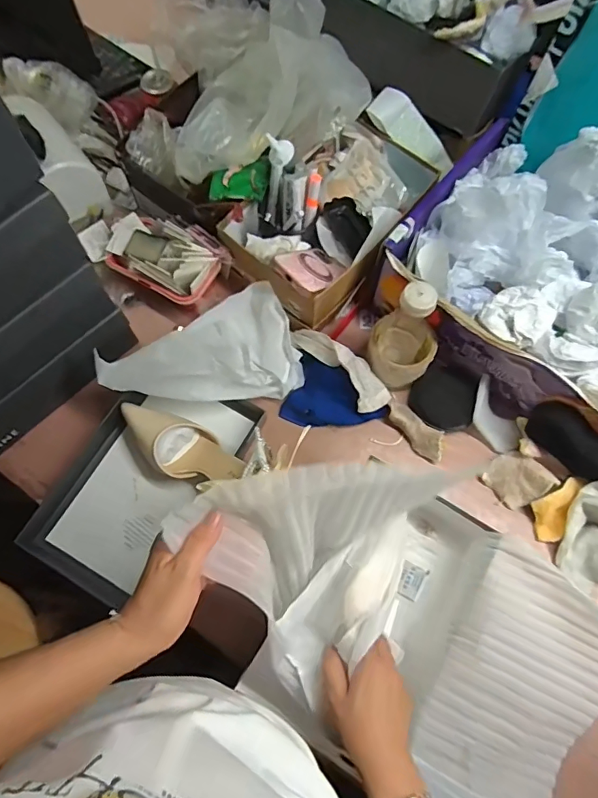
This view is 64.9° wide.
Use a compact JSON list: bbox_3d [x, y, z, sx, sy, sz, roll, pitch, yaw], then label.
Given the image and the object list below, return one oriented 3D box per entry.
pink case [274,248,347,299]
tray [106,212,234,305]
[{"bbox_3d":[0.020,-0.182,0.660,0.070,0.014,0.146,40,34,5],"label":"pink case"},{"bbox_3d":[-0.201,-0.214,0.696,0.183,0.055,0.104,25,72,8],"label":"tray"}]

